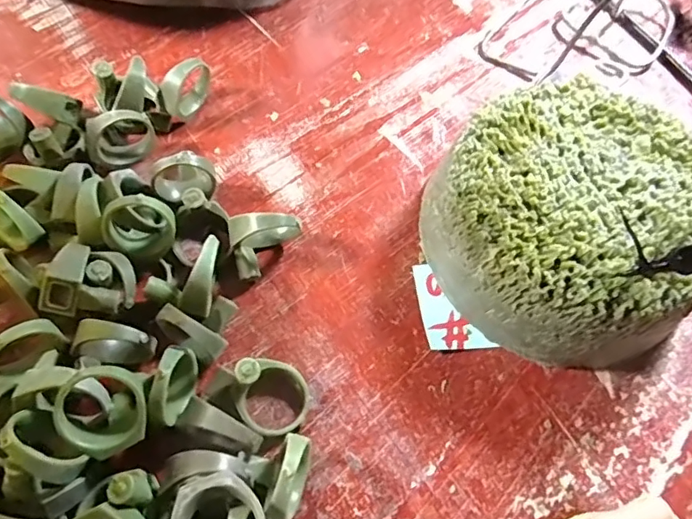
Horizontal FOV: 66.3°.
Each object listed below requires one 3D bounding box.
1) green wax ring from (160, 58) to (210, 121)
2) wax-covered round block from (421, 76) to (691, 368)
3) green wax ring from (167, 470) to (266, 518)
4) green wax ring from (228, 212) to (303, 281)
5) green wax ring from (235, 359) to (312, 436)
[{"bbox_3d":[-0.073,-0.077,0.242,0.010,0.025,0.027,31,67,11],"label":"green wax ring"},{"bbox_3d":[0.087,-0.015,0.205,0.098,0.046,0.103,1,65,-2],"label":"wax-covered round block"},{"bbox_3d":[-0.037,0.075,0.149,0.025,0.010,0.029,-26,69,-14],"label":"green wax ring"},{"bbox_3d":[-0.031,-0.005,0.208,0.027,0.025,0.018,-9,66,-7],"label":"green wax ring"},{"bbox_3d":[-0.025,0.046,0.182,0.024,0.025,0.025,1,65,-2],"label":"green wax ring"}]

